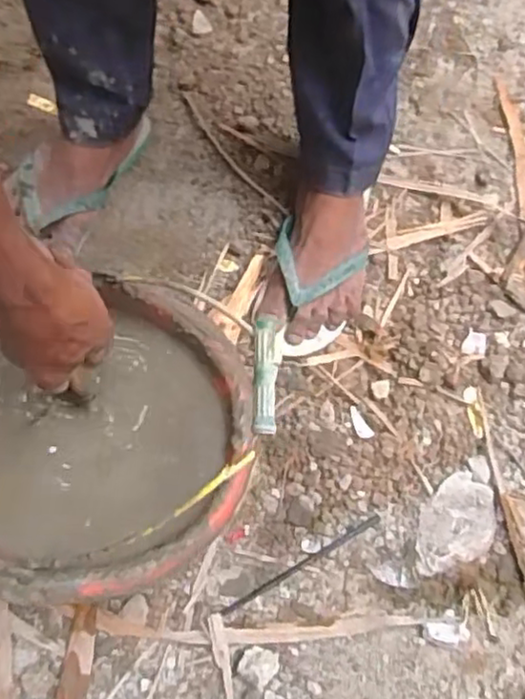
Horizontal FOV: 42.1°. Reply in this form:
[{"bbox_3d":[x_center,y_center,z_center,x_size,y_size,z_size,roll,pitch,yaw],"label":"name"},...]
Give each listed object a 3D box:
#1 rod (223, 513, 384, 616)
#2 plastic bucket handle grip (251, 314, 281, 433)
[{"bbox_3d":[0.041,0.222,0.706,0.186,0.004,0.010,-28,74,-12],"label":"rod"},{"bbox_3d":[0.002,0.016,0.444,0.015,0.011,0.077,3,70,-2],"label":"plastic bucket handle grip"}]

